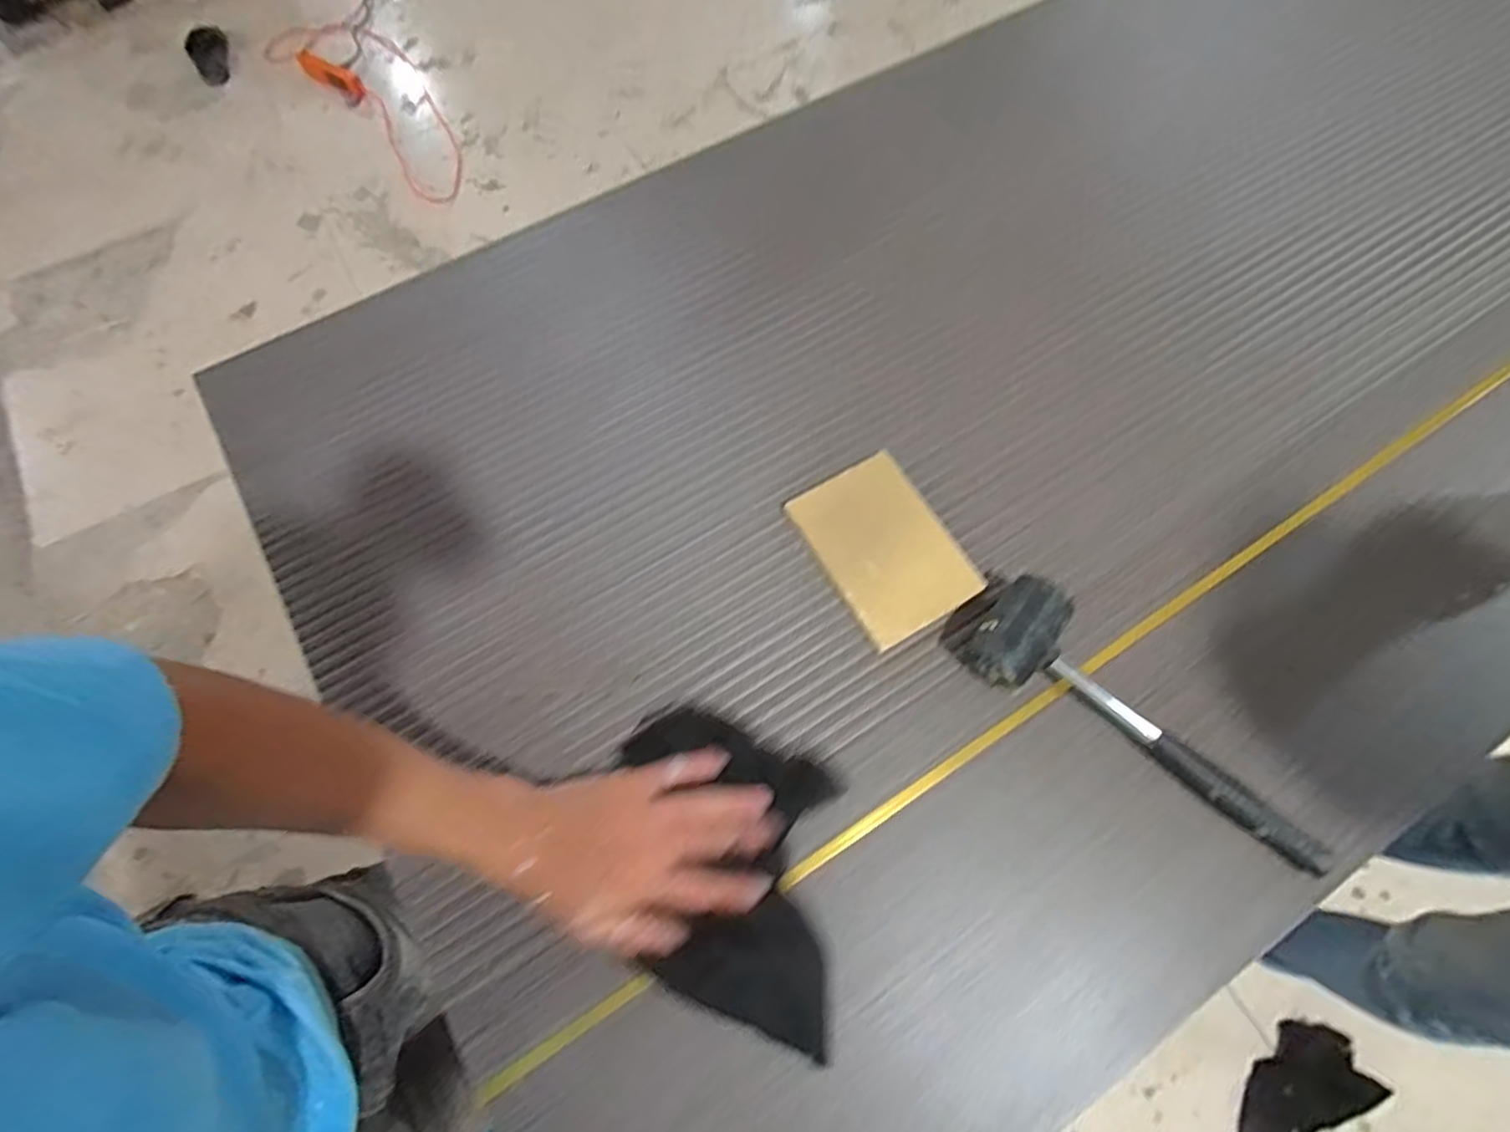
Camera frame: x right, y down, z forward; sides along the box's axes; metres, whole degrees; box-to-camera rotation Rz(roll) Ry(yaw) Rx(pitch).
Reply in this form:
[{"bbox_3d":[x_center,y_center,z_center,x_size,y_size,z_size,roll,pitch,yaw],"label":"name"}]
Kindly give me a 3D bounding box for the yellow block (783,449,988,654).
[{"bbox_3d":[0.100,-0.016,0.519,0.097,0.014,0.139,-28,71,-10],"label":"yellow block"}]

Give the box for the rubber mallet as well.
[{"bbox_3d":[0.269,0.105,0.448,0.254,0.050,0.077,33,73,12],"label":"rubber mallet"}]

